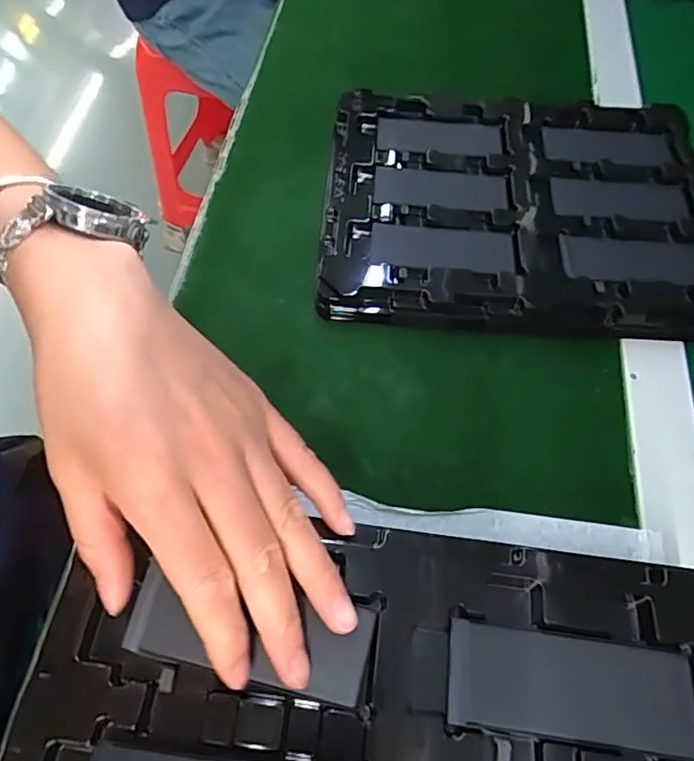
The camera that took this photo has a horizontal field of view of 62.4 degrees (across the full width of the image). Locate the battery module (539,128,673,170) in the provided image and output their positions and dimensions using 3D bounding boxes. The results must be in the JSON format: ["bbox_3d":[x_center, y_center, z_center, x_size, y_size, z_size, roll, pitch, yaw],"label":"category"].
[{"bbox_3d":[0.196,-0.178,0.438,0.089,0.008,0.041,13,62,6],"label":"battery module"}]

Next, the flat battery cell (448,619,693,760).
[{"bbox_3d":[0.088,0.121,0.226,0.094,0.005,0.037,7,61,3],"label":"flat battery cell"}]

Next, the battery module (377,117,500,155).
[{"bbox_3d":[0.071,-0.189,0.446,0.095,0.005,0.043,8,61,3],"label":"battery module"}]

